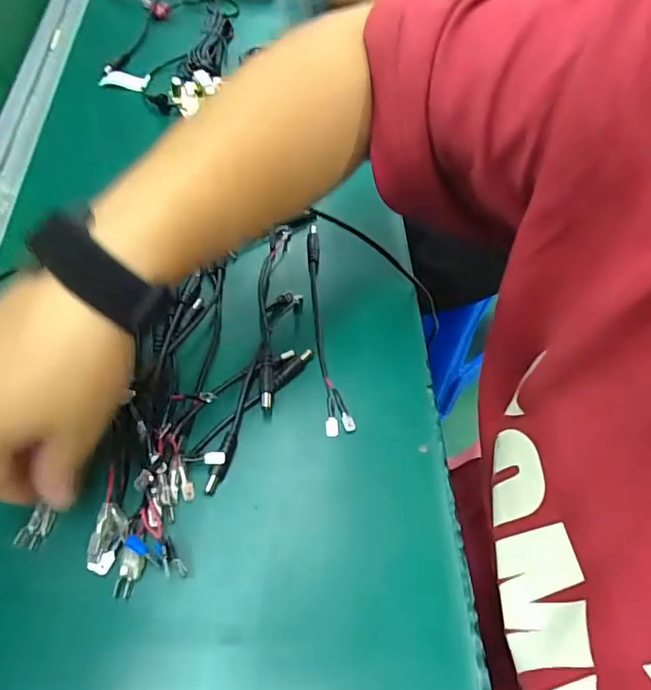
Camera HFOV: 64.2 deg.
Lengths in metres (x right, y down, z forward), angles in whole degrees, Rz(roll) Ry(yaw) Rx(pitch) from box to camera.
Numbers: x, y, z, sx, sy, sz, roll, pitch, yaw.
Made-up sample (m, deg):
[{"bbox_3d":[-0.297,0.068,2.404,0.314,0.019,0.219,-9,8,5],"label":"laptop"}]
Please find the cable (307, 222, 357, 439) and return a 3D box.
[{"bbox_3d":[-0.001,-0.016,0.344,0.016,0.013,0.155,-7,59,-3],"label":"cable"}]

